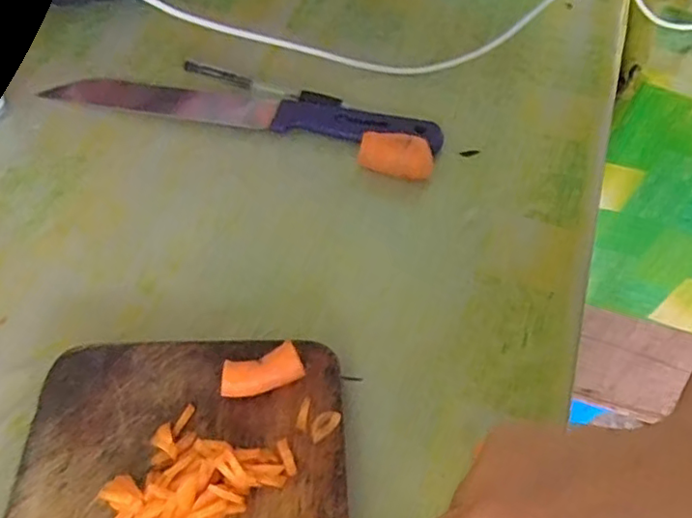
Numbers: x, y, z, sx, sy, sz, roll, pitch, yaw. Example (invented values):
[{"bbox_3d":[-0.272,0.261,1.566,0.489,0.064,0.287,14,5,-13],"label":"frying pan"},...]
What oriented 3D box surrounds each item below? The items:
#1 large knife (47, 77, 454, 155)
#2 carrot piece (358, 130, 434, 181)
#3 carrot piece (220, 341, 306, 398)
[{"bbox_3d":[-0.073,-0.104,0.413,0.273,0.014,0.037,11,51,6],"label":"large knife"},{"bbox_3d":[0.031,-0.064,0.380,0.045,0.024,0.022,9,51,5],"label":"carrot piece"},{"bbox_3d":[-0.038,0.052,0.275,0.036,0.014,0.017,-16,53,-15],"label":"carrot piece"}]

